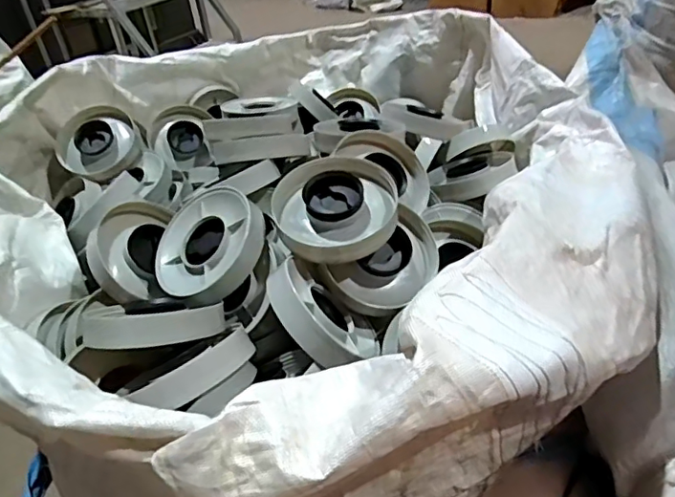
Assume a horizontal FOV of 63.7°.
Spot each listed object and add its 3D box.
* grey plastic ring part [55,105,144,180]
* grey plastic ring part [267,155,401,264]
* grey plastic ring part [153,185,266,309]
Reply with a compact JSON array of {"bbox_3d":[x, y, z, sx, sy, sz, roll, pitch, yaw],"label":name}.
[{"bbox_3d":[-0.471,-0.206,1.085,0.164,0.157,0.071,-22,-6,-17],"label":"grey plastic ring part"},{"bbox_3d":[0.001,-0.055,0.684,0.159,0.037,0.140,-24,75,-14],"label":"grey plastic ring part"},{"bbox_3d":[-0.164,-0.002,0.711,0.157,0.054,0.164,-27,53,14],"label":"grey plastic ring part"}]

